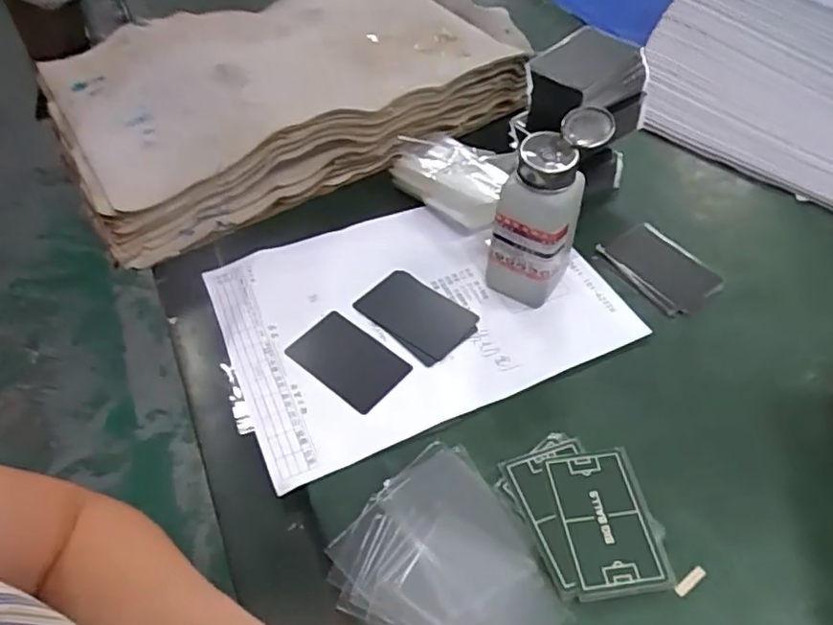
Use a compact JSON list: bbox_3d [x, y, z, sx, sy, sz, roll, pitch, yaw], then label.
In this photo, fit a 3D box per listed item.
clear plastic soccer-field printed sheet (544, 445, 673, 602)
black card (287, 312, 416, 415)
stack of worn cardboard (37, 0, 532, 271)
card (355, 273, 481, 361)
[{"bbox_3d":[0.116,0.127,0.380,0.059,0.005,0.088,-5,50,-6],"label":"clear plastic soccer-field printed sheet"},{"bbox_3d":[-0.051,0.036,0.466,0.085,0.005,0.055,33,59,25],"label":"black card"},{"bbox_3d":[-0.125,-0.236,0.635,0.446,0.087,0.284,-23,54,-18],"label":"stack of worn cardboard"},{"bbox_3d":[0.000,0.000,0.491,0.086,0.004,0.054,32,58,24],"label":"card"}]

